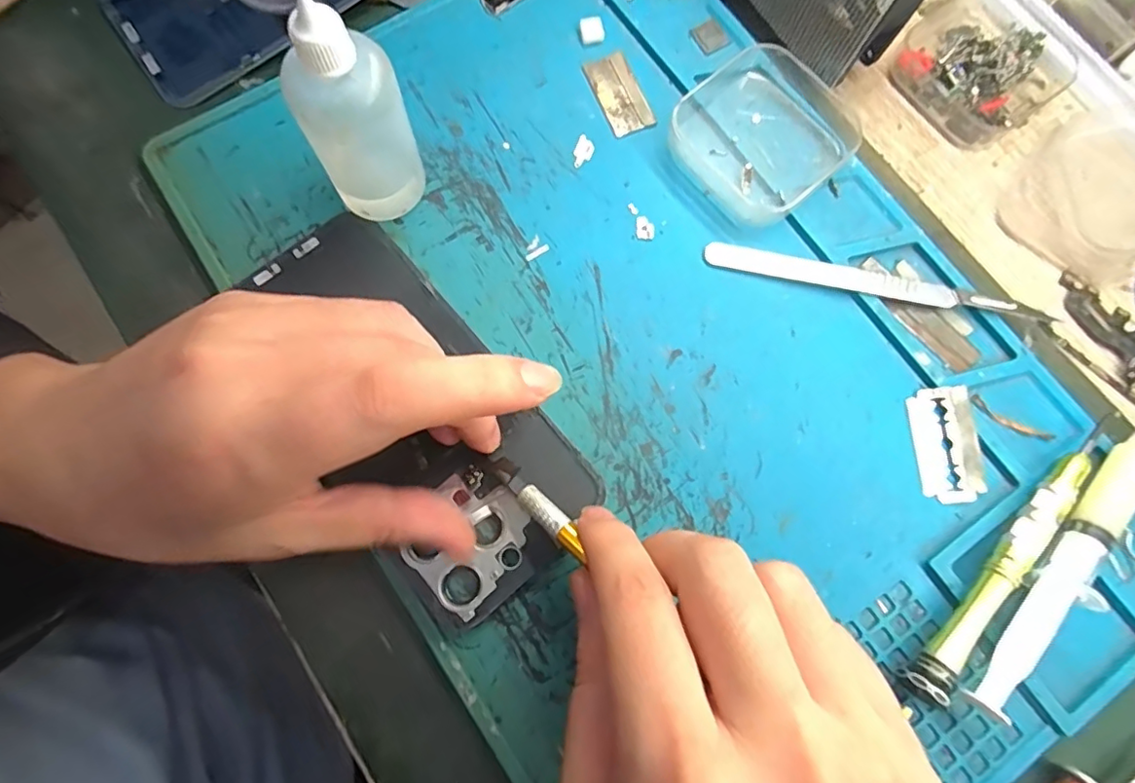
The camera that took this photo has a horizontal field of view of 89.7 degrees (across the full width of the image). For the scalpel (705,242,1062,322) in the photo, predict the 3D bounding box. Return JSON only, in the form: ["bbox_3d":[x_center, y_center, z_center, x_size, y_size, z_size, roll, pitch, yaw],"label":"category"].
[{"bbox_3d":[0.121,-0.043,0.227,0.130,0.010,0.009,13,77,1],"label":"scalpel"}]

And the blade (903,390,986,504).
[{"bbox_3d":[0.142,0.020,0.215,0.022,0.005,0.042,-4,77,-2],"label":"blade"}]

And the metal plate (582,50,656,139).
[{"bbox_3d":[0.022,-0.129,0.246,0.019,0.004,0.039,-21,79,-6],"label":"metal plate"}]

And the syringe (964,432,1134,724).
[{"bbox_3d":[0.179,0.056,0.201,0.016,0.018,0.132,42,80,8],"label":"syringe"}]

